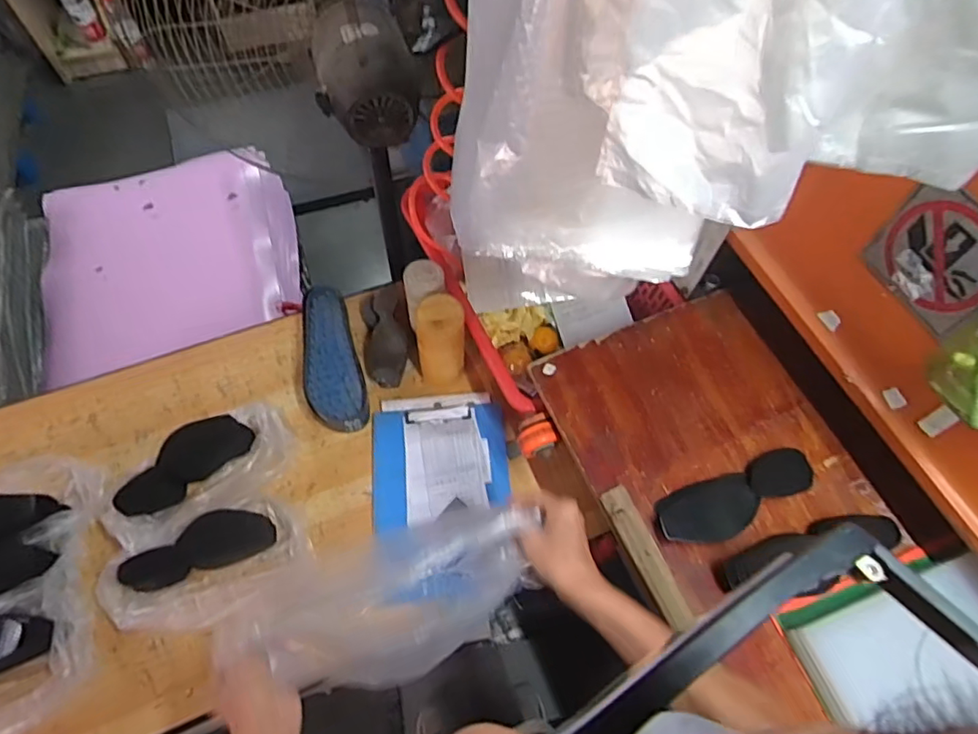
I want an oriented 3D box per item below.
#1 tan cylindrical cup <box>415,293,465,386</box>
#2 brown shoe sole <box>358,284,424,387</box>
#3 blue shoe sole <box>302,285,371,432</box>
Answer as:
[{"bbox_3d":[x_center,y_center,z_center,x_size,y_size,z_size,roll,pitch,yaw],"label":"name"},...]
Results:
[{"bbox_3d":[-0.082,-0.042,0.973,0.082,0.208,0.079,-4,62,-5],"label":"tan cylindrical cup"},{"bbox_3d":[-0.189,-0.065,1.038,0.096,0.065,0.198,-14,63,-10],"label":"brown shoe sole"},{"bbox_3d":[-0.284,-0.010,1.017,0.097,0.073,0.282,-14,63,-10],"label":"blue shoe sole"}]

